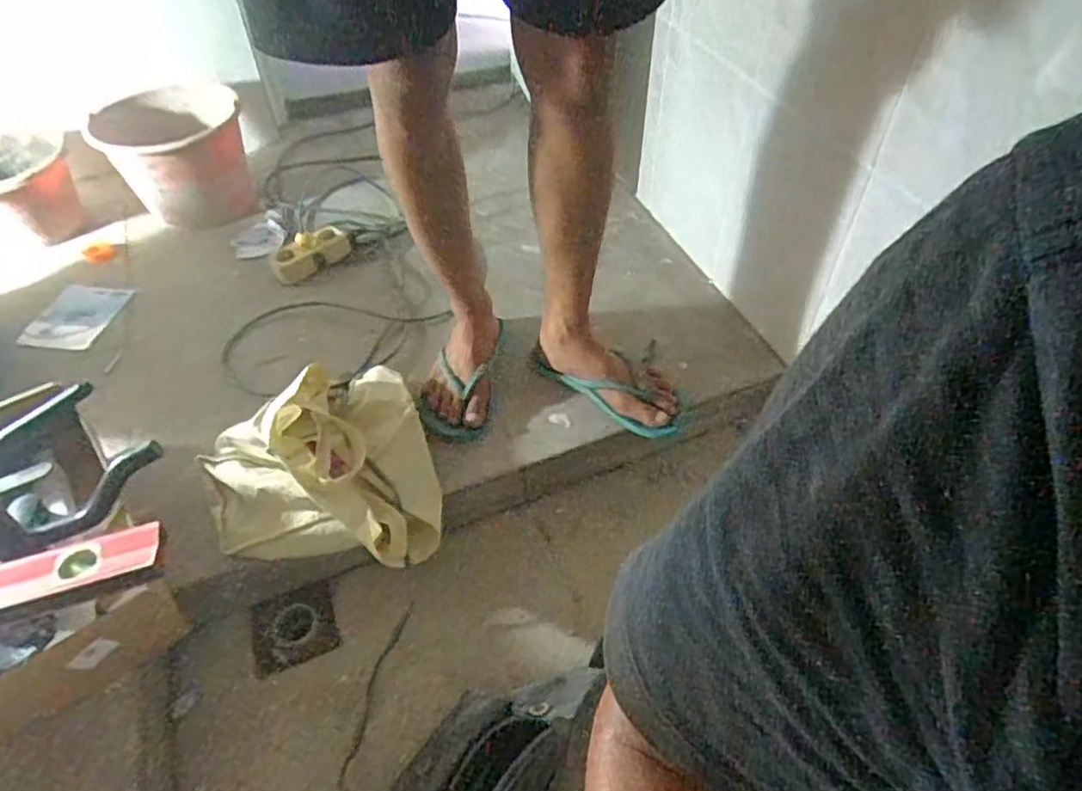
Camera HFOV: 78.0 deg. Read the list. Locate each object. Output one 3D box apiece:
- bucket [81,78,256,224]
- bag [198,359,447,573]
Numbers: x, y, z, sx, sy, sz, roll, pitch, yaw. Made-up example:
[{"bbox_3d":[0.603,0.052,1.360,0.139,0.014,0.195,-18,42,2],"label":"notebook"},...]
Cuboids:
[{"bbox_3d":[-0.713,-0.473,1.341,0.257,0.199,0.257,-1,47,1],"label":"bucket"},{"bbox_3d":[-0.286,0.063,0.885,0.300,0.120,0.276,-1,48,3],"label":"bag"}]

